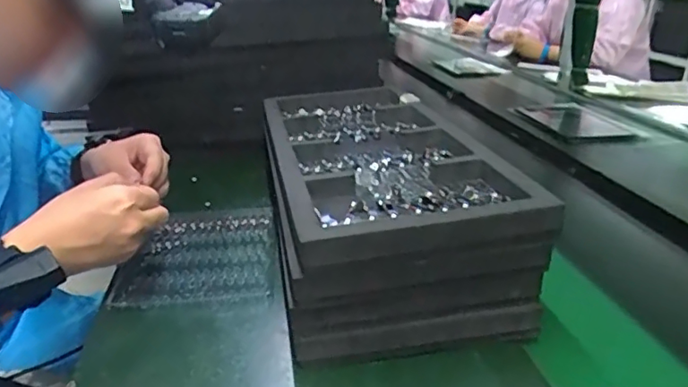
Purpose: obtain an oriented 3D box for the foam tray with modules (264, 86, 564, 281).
[{"bbox_3d":[0.026,-0.050,0.650,0.228,0.049,0.488,-4,23,-10],"label":"foam tray with modules"}]

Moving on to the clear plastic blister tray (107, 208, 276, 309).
[{"bbox_3d":[-0.166,0.071,0.645,0.168,0.018,0.211,-1,23,-3],"label":"clear plastic blister tray"}]

